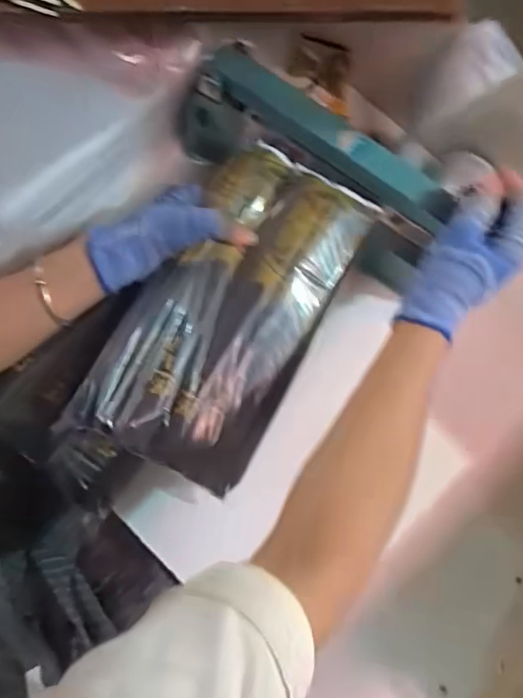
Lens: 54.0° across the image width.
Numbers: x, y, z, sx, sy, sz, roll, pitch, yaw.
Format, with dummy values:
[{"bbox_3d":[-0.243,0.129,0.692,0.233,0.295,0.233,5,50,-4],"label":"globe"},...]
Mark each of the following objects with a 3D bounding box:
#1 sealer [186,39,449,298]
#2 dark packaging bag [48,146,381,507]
[{"bbox_3d":[0.040,-0.160,0.470,0.266,0.115,0.057,35,79,1],"label":"sealer"},{"bbox_3d":[-0.035,-0.024,0.429,0.148,0.048,0.292,26,78,5],"label":"dark packaging bag"}]

